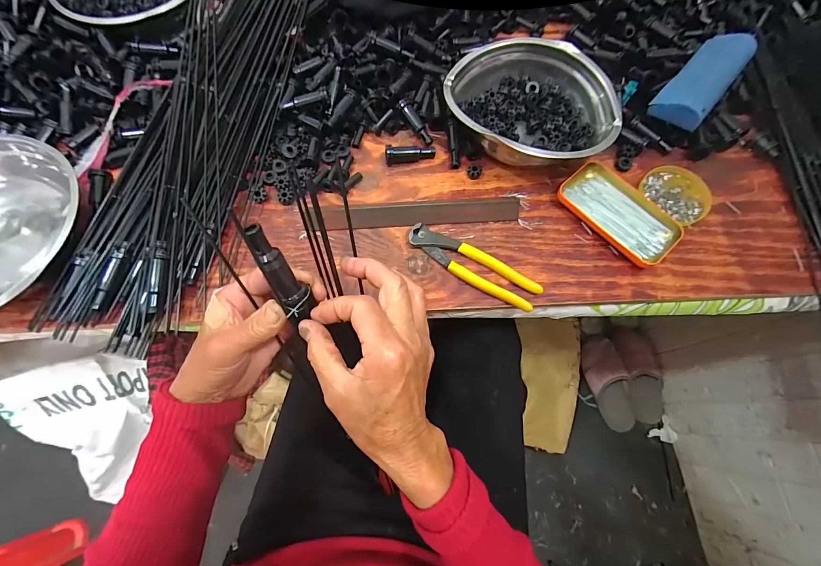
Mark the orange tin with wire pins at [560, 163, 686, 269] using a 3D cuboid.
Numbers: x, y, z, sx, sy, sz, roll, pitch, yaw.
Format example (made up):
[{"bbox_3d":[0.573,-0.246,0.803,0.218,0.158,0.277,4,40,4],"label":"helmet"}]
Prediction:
[{"bbox_3d":[0.254,-0.087,0.440,0.076,0.020,0.141,-41,75,-14],"label":"orange tin with wire pins"}]

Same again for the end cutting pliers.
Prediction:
[{"bbox_3d":[0.071,-0.020,0.422,0.161,0.015,0.038,30,72,10],"label":"end cutting pliers"}]

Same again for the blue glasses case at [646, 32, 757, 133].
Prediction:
[{"bbox_3d":[0.386,-0.267,0.477,0.062,0.048,0.168,41,74,13],"label":"blue glasses case"}]

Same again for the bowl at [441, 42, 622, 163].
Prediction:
[{"bbox_3d":[0.151,-0.224,0.465,0.206,0.060,0.188,-9,70,-4],"label":"bowl"}]

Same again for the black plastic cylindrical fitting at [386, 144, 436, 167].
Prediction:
[{"bbox_3d":[0.000,-0.171,0.476,0.064,0.019,0.019,-10,70,-4],"label":"black plastic cylindrical fitting"}]

